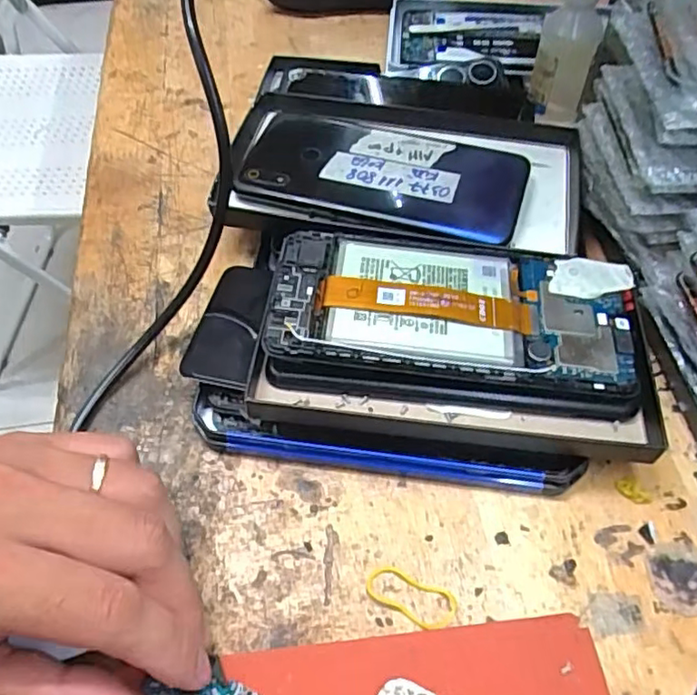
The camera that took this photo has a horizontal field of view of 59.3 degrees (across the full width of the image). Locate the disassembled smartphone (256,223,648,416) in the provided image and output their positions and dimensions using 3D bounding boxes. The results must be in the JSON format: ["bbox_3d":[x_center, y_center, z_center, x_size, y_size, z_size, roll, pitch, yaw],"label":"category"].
[{"bbox_3d":[0.047,-0.017,0.271,0.159,0.009,0.076,6,55,4],"label":"disassembled smartphone"}]

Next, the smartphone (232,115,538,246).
[{"bbox_3d":[0.016,-0.096,0.338,0.155,0.013,0.073,16,57,11],"label":"smartphone"}]

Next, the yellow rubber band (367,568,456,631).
[{"bbox_3d":[0.025,0.099,0.242,0.036,0.004,0.016,20,57,13],"label":"yellow rubber band"}]

